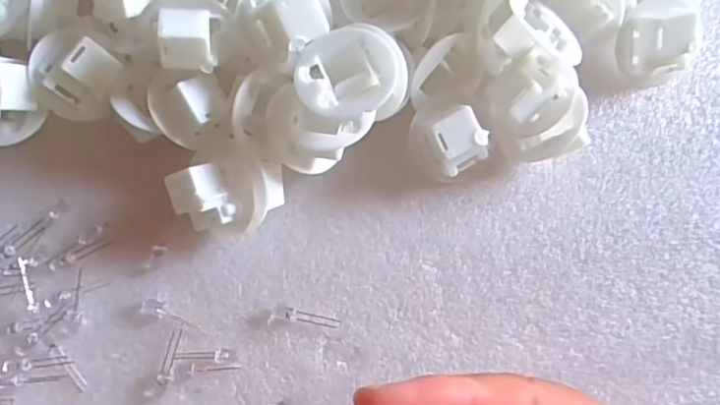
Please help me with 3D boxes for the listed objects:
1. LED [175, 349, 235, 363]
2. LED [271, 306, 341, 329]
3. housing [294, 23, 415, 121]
[{"bbox_3d":[-0.056,0.056,0.207,0.021,0.004,0.005,-5,81,0],"label":"LED"},{"bbox_3d":[-0.020,0.043,0.209,0.025,0.004,0.005,14,82,3],"label":"LED"},{"bbox_3d":[-0.002,-0.043,0.190,0.037,0.018,0.032,-24,82,-3],"label":"housing"}]

